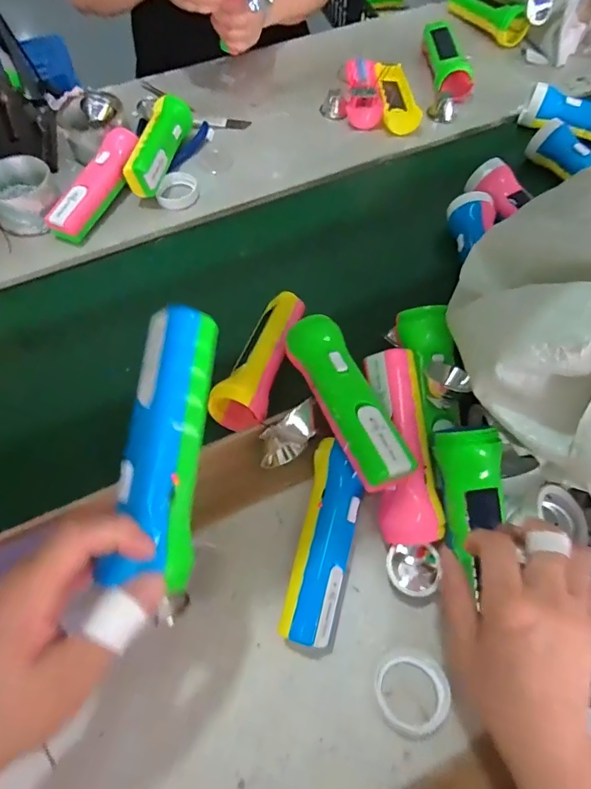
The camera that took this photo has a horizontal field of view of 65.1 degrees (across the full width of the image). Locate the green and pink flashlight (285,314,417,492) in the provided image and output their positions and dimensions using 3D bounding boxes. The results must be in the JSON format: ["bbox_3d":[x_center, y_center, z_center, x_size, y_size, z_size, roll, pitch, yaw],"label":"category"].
[{"bbox_3d":[0.039,0.004,0.389,0.051,0.051,0.164,-20,66,-13],"label":"green and pink flashlight"}]

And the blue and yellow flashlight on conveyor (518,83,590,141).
[{"bbox_3d":[0.395,-0.375,0.637,0.158,0.046,0.051,20,64,6],"label":"blue and yellow flashlight on conveyor"}]

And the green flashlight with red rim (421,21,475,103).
[{"bbox_3d":[0.225,-0.504,0.698,0.058,0.044,0.174,-3,64,-6],"label":"green flashlight with red rim"}]

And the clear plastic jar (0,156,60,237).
[{"bbox_3d":[-0.332,-0.240,0.568,0.081,0.050,0.093,-26,68,-16],"label":"clear plastic jar"}]

